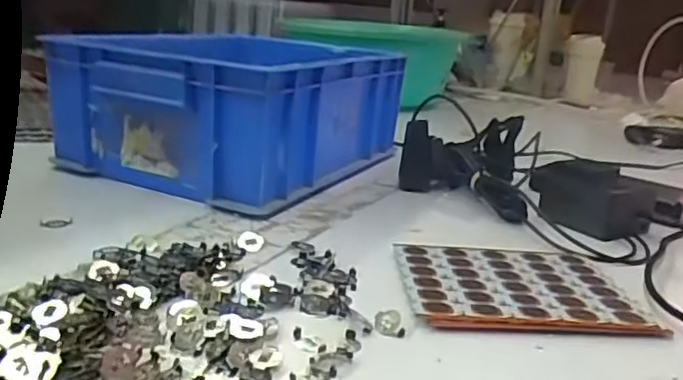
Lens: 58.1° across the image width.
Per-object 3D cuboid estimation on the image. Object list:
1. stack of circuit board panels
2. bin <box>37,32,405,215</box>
[{"bbox_3d":[0.118,0.066,0.419,0.153,0.009,0.114,4,17,-5],"label":"stack of circuit board panels"},{"bbox_3d":[-0.099,-0.094,0.667,0.250,0.120,0.327,14,19,26],"label":"bin"}]

